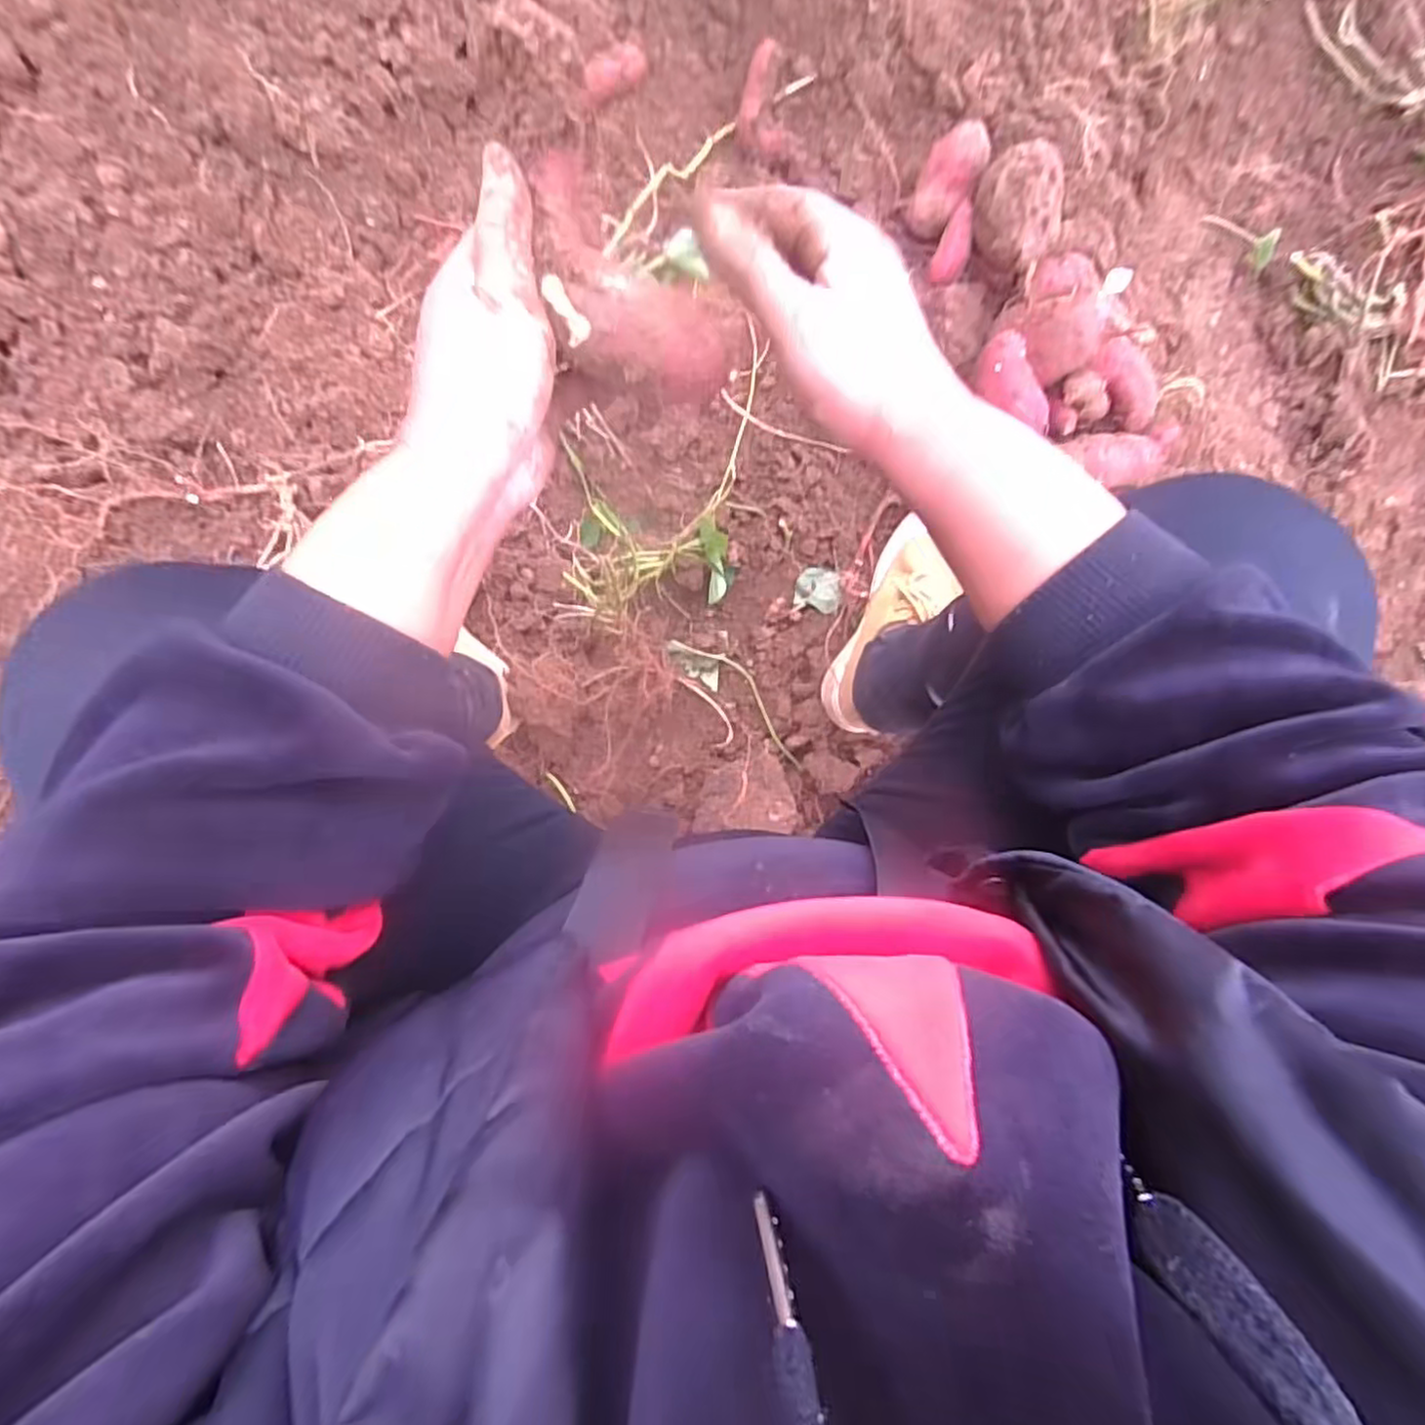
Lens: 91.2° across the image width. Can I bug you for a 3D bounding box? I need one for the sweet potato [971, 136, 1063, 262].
[{"bbox_3d":[0.298,-0.483,0.679,0.073,0.069,0.118,-9,89,-3],"label":"sweet potato"}]

